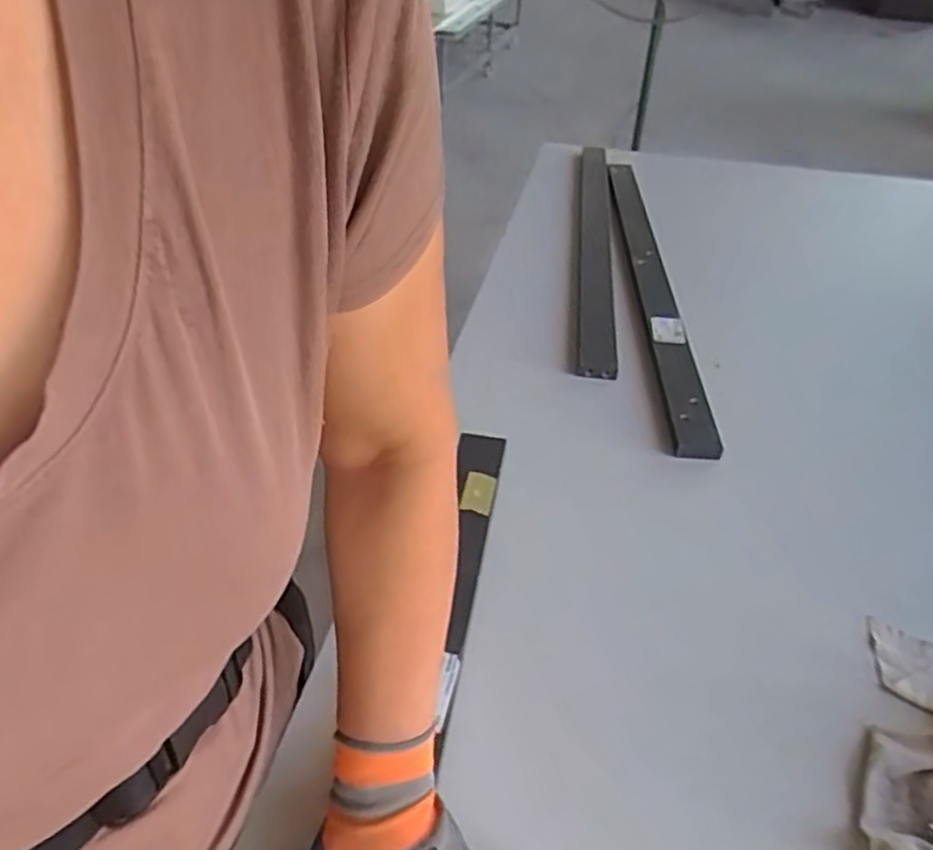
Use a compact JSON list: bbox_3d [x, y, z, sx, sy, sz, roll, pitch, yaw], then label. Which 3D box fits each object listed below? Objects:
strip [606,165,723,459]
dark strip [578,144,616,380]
[{"bbox_3d":[0.308,-0.262,1.211,0.062,0.033,0.945,4,40,1],"label":"strip"},{"bbox_3d":[0.237,-0.357,1.325,0.053,0.022,0.934,7,40,4],"label":"dark strip"}]

